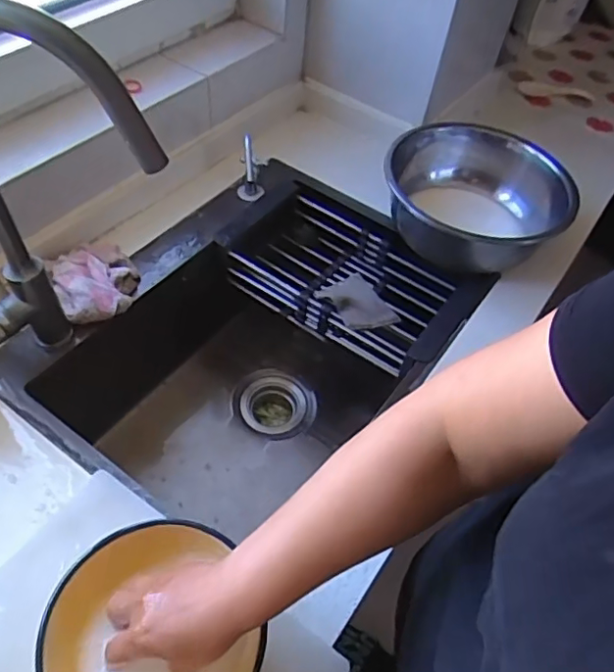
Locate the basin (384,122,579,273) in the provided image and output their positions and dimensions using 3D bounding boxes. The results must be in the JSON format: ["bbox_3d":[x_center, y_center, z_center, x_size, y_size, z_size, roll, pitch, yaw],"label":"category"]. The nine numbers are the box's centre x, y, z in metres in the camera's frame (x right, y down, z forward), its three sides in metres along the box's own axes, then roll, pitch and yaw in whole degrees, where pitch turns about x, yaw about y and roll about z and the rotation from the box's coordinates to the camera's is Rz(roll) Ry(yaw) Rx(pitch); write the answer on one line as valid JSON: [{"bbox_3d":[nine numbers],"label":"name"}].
[{"bbox_3d":[0.237,-0.202,0.826,0.269,0.126,0.220,35,57,20],"label":"basin"}]

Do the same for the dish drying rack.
[{"bbox_3d":[0.046,-0.089,0.876,0.325,0.064,0.192,34,57,19],"label":"dish drying rack"}]

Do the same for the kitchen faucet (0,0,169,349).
[{"bbox_3d":[-0.242,-0.115,0.547,0.222,0.391,0.065,0,53,-6],"label":"kitchen faucet"}]

